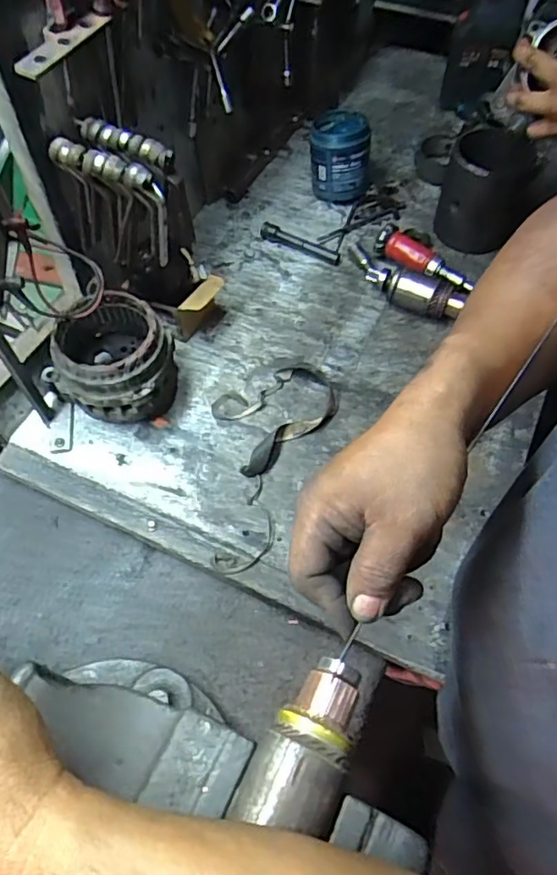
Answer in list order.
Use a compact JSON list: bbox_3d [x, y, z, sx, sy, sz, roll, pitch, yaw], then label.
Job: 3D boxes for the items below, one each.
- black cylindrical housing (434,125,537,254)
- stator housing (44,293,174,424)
[{"bbox_3d":[0.291,-0.345,0.816,0.116,0.146,0.093,19,60,12],"label":"black cylindrical housing"},{"bbox_3d":[-0.192,-0.086,0.687,0.133,0.125,0.126,-6,60,-4],"label":"stator housing"}]

